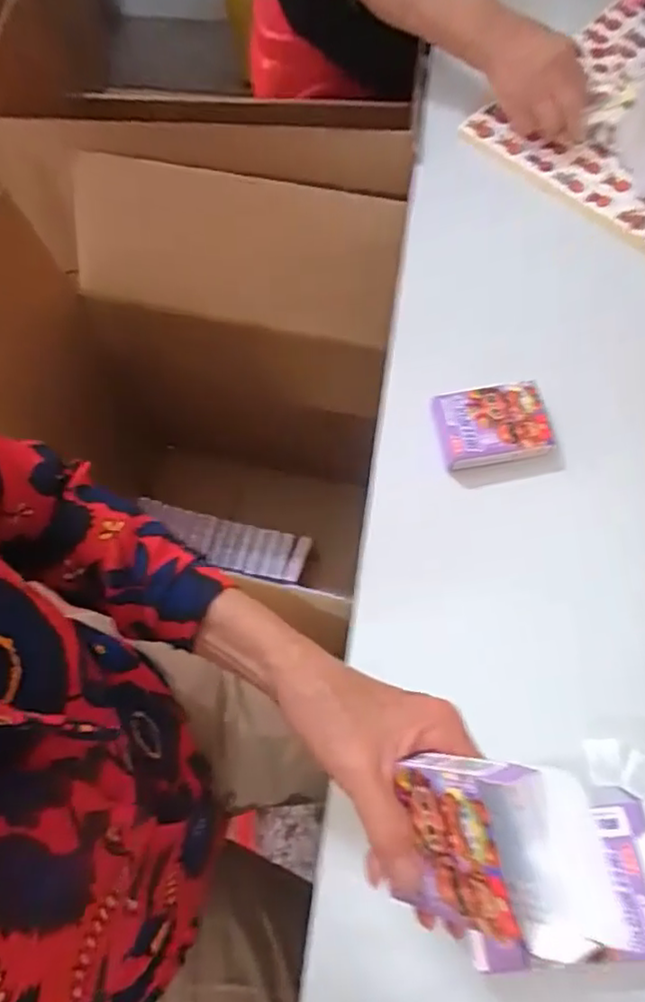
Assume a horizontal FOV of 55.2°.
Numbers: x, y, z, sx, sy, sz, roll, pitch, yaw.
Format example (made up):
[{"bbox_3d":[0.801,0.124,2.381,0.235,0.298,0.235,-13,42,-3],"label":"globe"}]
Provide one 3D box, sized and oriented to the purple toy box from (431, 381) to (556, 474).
[{"bbox_3d":[0.148,-0.066,0.535,0.090,0.023,0.066,-7,68,-1],"label":"purple toy box"}]

